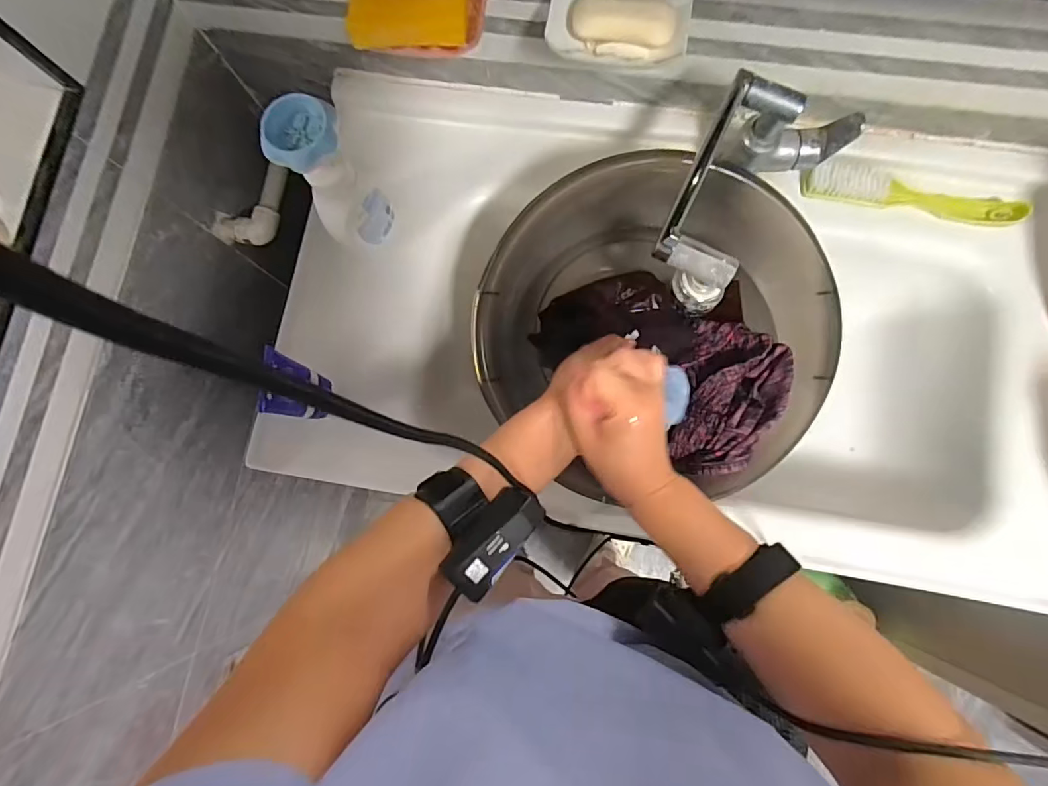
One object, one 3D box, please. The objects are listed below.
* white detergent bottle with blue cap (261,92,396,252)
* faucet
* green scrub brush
[{"bbox_3d":[-0.197,-0.221,0.528,0.067,0.170,0.072,-1,81,4],"label":"white detergent bottle with blue cap"},{"bbox_3d":[0.209,-0.202,0.487,0.107,0.113,0.255,39,86,9],"label":"faucet"},{"bbox_3d":[0.450,-0.225,0.575,0.244,0.041,0.033,11,82,6],"label":"green scrub brush"}]

